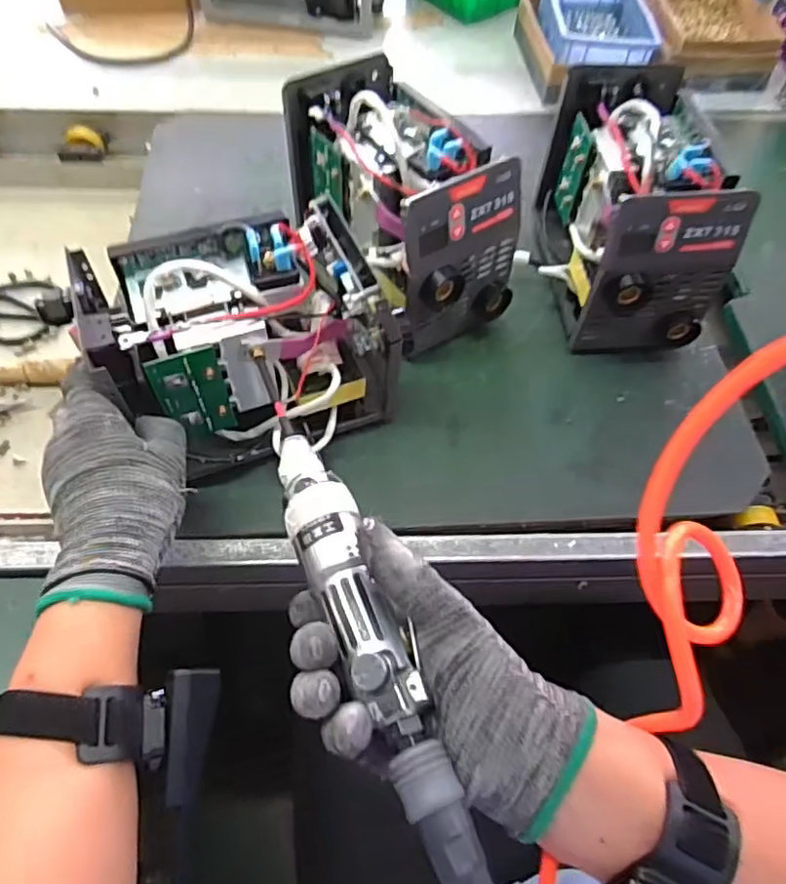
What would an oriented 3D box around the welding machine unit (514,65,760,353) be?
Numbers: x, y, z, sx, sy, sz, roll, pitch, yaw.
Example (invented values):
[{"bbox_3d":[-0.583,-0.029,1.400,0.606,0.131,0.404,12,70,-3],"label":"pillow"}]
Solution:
[{"bbox_3d":[0.217,-0.216,0.604,0.116,0.161,0.230,-3,57,-5],"label":"welding machine unit"}]

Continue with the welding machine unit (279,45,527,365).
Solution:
[{"bbox_3d":[0.006,-0.213,0.591,0.114,0.163,0.216,-28,63,-19],"label":"welding machine unit"}]

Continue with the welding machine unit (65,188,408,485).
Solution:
[{"bbox_3d":[-0.108,-0.071,0.489,0.205,0.146,0.123,-15,59,-12],"label":"welding machine unit"}]

